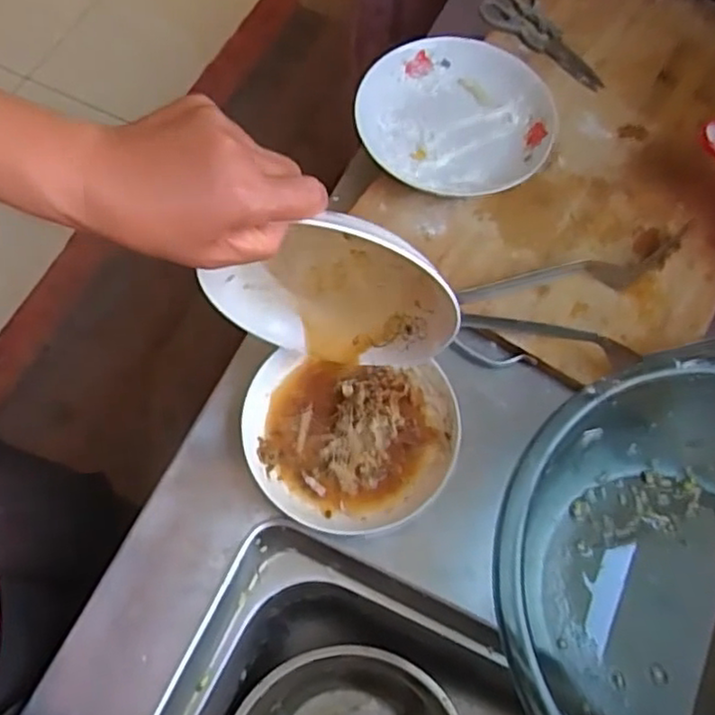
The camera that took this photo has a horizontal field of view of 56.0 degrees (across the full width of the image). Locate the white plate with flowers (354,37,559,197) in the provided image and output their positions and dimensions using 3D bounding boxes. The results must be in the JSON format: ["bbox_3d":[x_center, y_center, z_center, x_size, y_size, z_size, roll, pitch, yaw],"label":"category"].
[{"bbox_3d":[0.096,-0.232,0.657,0.181,0.039,0.174,0,67,-1],"label":"white plate with flowers"}]

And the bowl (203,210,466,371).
[{"bbox_3d":[-0.019,-0.044,0.460,0.167,0.141,0.036,11,67,4],"label":"bowl"}]

